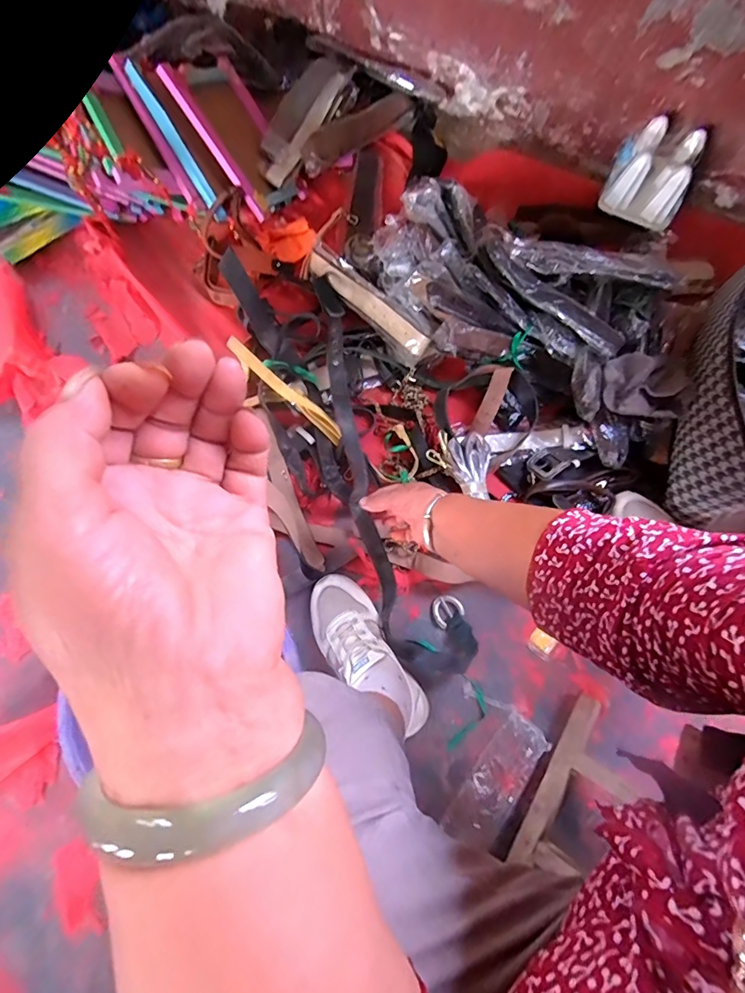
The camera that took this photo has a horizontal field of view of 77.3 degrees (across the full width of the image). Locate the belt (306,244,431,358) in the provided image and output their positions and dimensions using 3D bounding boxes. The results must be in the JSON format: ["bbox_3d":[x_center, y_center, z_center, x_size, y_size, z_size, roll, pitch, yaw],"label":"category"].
[{"bbox_3d":[-0.011,-0.313,0.736,0.028,0.046,0.261,-42,81,-9],"label":"belt"}]

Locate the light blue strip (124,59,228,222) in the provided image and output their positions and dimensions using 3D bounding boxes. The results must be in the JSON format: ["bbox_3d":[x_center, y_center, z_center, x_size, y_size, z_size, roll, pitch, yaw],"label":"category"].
[{"bbox_3d":[-0.291,-0.524,0.696,0.020,0.017,0.217,-35,109,-8],"label":"light blue strip"}]

